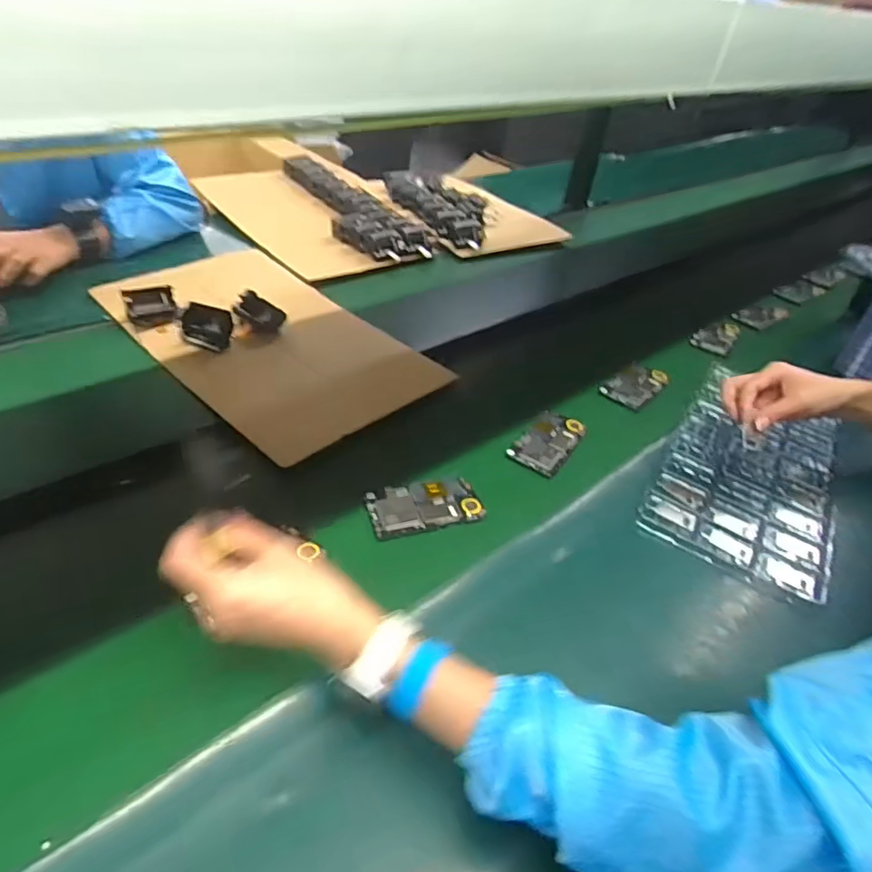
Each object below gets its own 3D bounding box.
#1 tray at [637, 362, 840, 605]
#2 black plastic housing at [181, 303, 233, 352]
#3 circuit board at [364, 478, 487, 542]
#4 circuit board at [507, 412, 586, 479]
[{"bbox_3d":[0.407,0.038,0.744,0.194,0.032,0.374,25,43,20],"label":"tray"},{"bbox_3d":[-0.334,-0.157,0.836,0.073,0.052,0.047,8,40,1],"label":"black plastic housing"},{"bbox_3d":[-0.014,0.075,0.643,0.123,0.014,0.071,-10,43,-19],"label":"circuit board"},{"bbox_3d":[0.145,0.007,0.749,0.064,0.012,0.122,28,44,23],"label":"circuit board"}]

